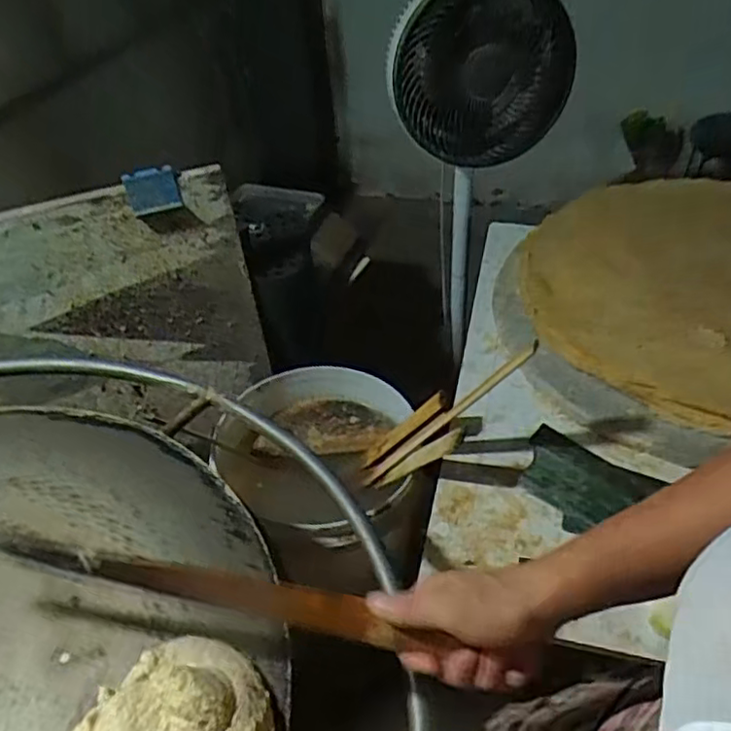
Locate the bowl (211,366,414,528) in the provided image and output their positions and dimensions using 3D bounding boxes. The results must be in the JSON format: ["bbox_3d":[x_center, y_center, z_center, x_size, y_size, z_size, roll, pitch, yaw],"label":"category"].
[{"bbox_3d":[-0.061,0.117,0.913,0.274,0.086,0.235,19,49,23],"label":"bowl"}]

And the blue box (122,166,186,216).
[{"bbox_3d":[-0.291,-0.241,0.884,0.068,0.058,0.015,-19,46,-14],"label":"blue box"}]

